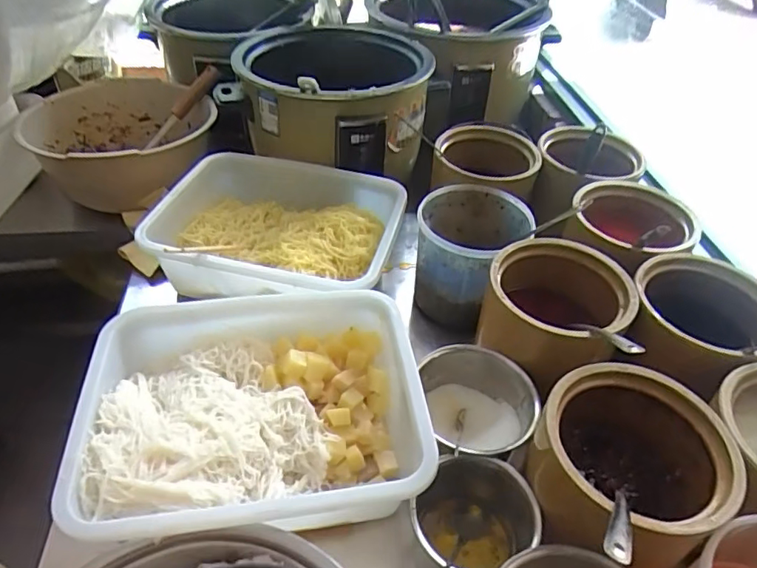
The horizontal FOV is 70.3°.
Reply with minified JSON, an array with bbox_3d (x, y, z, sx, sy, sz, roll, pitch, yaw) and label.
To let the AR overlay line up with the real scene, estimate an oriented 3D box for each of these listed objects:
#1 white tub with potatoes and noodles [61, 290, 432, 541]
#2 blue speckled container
[{"bbox_3d":[-0.126,0.135,0.571,0.333,0.097,0.272,-4,43,-9],"label":"white tub with potatoes and noodles"},{"bbox_3d":[0.126,-0.043,0.775,0.150,0.153,0.161,3,42,-2],"label":"blue speckled container"}]

